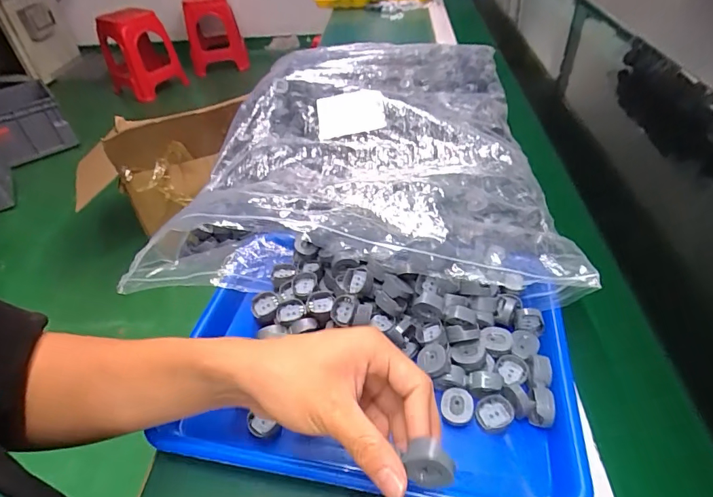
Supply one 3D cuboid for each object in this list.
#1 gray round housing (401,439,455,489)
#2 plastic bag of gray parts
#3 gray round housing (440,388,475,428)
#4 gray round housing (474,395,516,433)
[{"bbox_3d":[0.039,0.117,0.231,0.026,0.023,0.015,3,43,9],"label":"gray round housing"},{"bbox_3d":[0.013,-0.165,0.604,0.450,0.093,0.569,2,42,7],"label":"plastic bag of gray parts"},{"bbox_3d":[0.081,0.129,0.343,0.026,0.017,0.026,-3,42,2],"label":"gray round housing"},{"bbox_3d":[0.111,0.133,0.340,0.029,0.010,0.025,-16,61,3],"label":"gray round housing"}]

